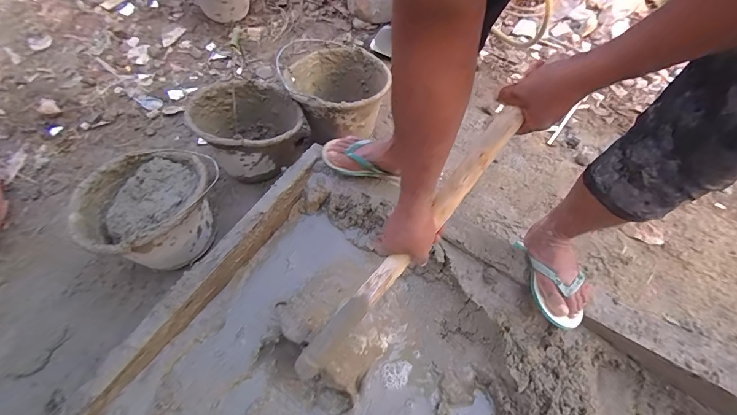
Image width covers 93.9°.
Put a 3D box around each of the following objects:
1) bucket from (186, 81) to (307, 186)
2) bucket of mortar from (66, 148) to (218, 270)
[{"bbox_3d":[-0.329,-0.220,1.022,0.274,0.219,0.256,-1,62,1],"label":"bucket"},{"bbox_3d":[-0.532,0.004,0.876,0.276,0.209,0.286,-1,59,1],"label":"bucket of mortar"}]

